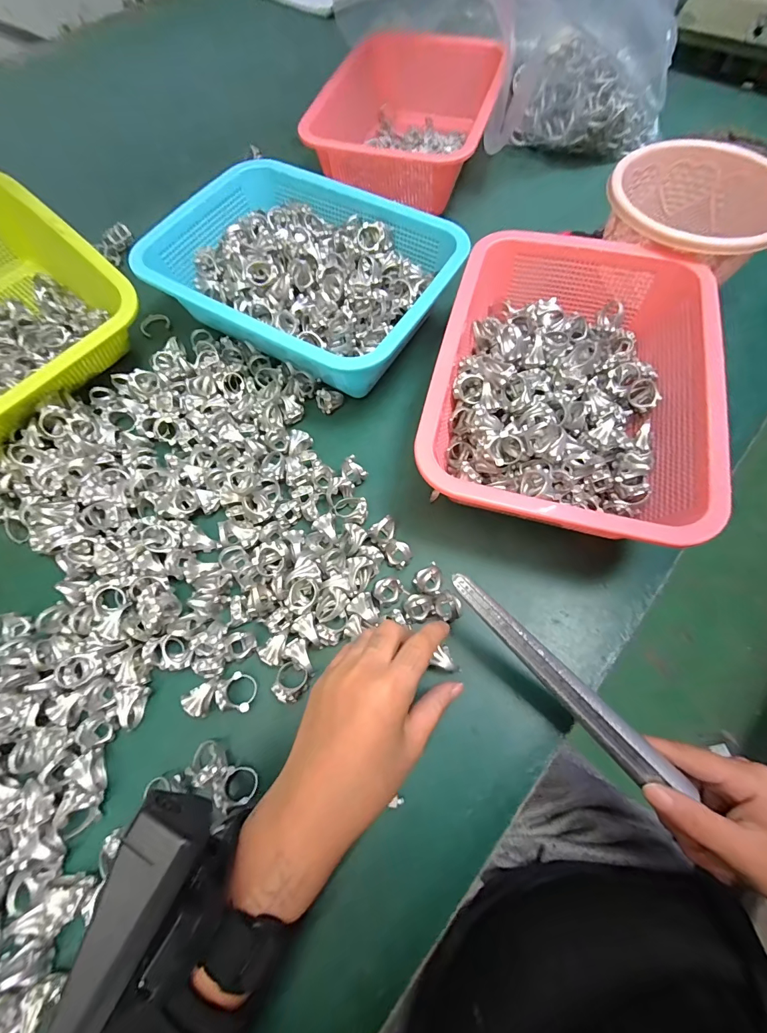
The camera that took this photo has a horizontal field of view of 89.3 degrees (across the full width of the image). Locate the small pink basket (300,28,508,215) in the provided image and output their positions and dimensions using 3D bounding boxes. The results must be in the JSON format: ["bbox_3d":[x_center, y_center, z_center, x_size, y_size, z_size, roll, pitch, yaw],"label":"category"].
[{"bbox_3d":[0.032,-0.474,0.473,0.189,0.074,0.226,14,69,6],"label":"small pink basket"}]

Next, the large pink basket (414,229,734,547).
[{"bbox_3d":[0.144,-0.109,0.315,0.197,0.073,0.275,14,69,6],"label":"large pink basket"}]

